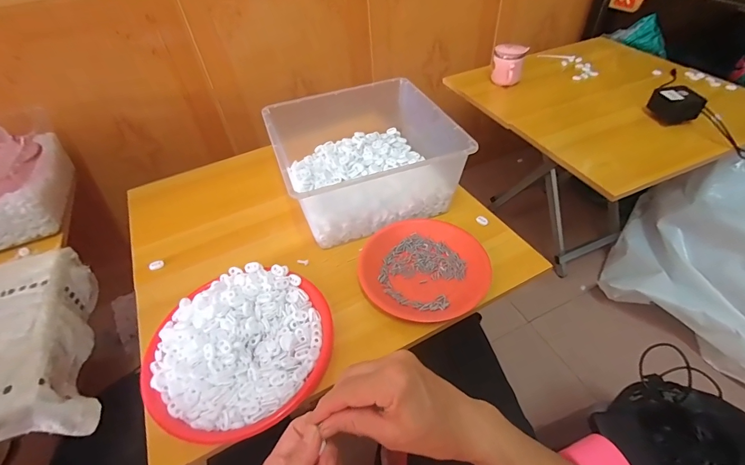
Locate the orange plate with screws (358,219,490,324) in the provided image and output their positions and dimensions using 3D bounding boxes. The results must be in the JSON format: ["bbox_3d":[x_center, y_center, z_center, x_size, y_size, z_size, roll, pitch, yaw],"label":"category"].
[{"bbox_3d":[0.079,0.055,0.577,0.194,0.026,0.184,-3,47,3],"label":"orange plate with screws"}]

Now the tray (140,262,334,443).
[{"bbox_3d":[-0.177,0.144,0.491,0.232,0.035,0.231,-3,47,3],"label":"tray"}]

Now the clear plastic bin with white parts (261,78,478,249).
[{"bbox_3d":[-0.018,-0.140,0.673,0.292,0.128,0.290,-21,48,-14],"label":"clear plastic bin with white parts"}]

